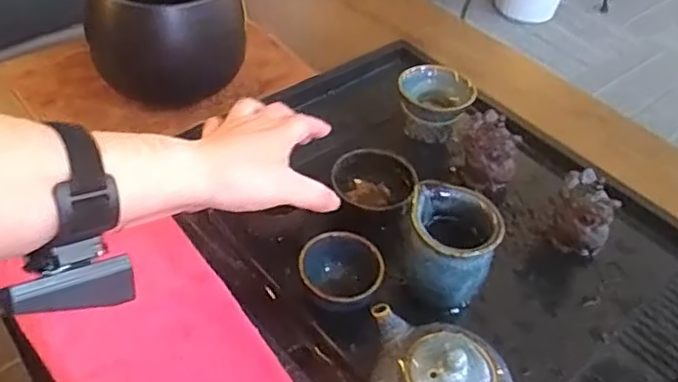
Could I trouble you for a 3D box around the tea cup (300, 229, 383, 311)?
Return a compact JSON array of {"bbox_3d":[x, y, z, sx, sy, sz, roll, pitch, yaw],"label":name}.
[{"bbox_3d":[0.002,0.057,0.492,0.057,0.039,0.049,-2,46,-9],"label":"tea cup"}]

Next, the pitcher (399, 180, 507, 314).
[{"bbox_3d":[0.081,0.046,0.492,0.065,0.087,0.071,11,46,3],"label":"pitcher"}]

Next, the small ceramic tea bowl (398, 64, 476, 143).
[{"bbox_3d":[0.093,-0.084,0.640,0.070,0.063,0.070,13,46,5],"label":"small ceramic tea bowl"}]

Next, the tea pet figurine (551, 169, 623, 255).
[{"bbox_3d":[0.202,0.023,0.540,0.031,0.070,0.048,-23,53,-27],"label":"tea pet figurine"}]

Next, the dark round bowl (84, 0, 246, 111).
[{"bbox_3d":[-0.167,-0.160,0.619,0.117,0.117,0.130,-22,52,-26],"label":"dark round bowl"}]

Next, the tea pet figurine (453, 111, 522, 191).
[{"bbox_3d":[0.137,-0.038,0.590,0.053,0.066,0.048,20,47,12],"label":"tea pet figurine"}]

